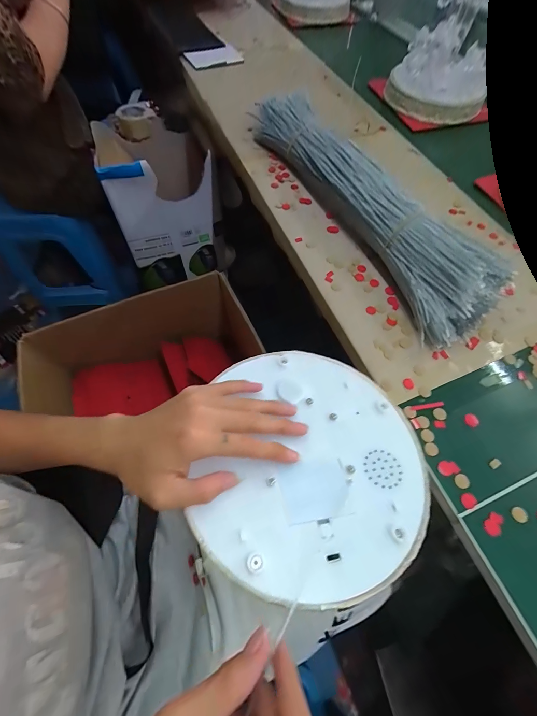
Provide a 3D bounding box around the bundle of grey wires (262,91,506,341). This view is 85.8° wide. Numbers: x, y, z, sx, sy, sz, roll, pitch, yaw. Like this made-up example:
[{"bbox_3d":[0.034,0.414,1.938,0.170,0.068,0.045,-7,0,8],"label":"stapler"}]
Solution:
[{"bbox_3d":[0.128,-0.259,0.441,0.116,0.078,0.540,-25,67,-13],"label":"bundle of grey wires"}]

